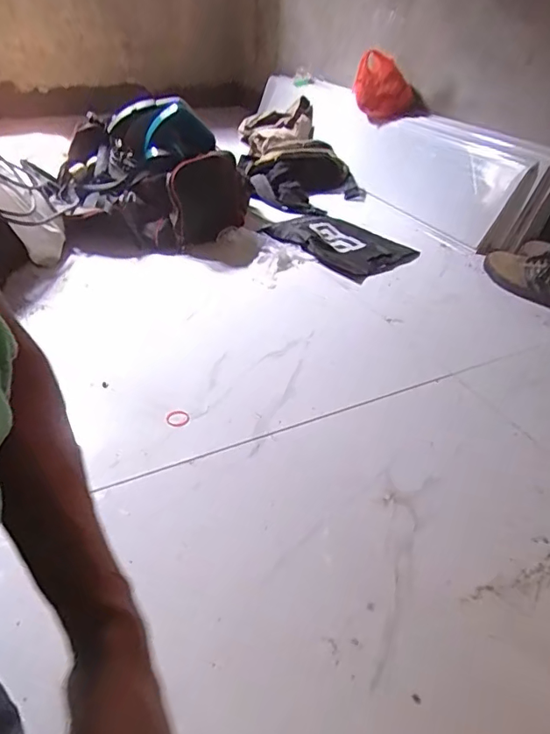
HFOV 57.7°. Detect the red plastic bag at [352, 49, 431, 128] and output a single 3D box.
[{"bbox_3d":[0.319,-0.755,1.370,0.204,0.171,0.143,10,37,8],"label":"red plastic bag"}]

